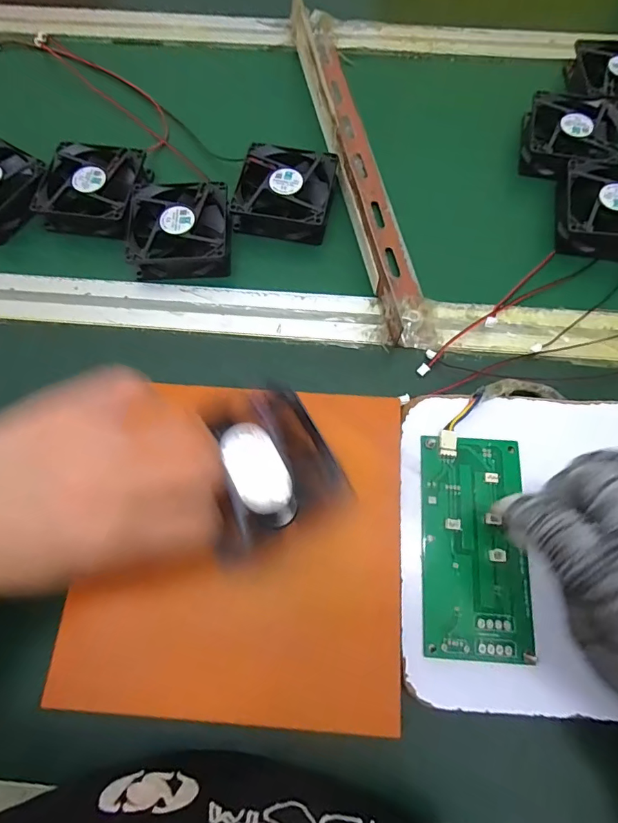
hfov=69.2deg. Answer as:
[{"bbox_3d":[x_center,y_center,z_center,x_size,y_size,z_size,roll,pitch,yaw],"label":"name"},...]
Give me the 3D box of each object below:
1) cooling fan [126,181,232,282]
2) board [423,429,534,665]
[{"bbox_3d":[-0.107,-0.153,0.378,0.080,0.026,0.086,0,69,1],"label":"cooling fan"},{"bbox_3d":[0.105,0.081,0.280,0.064,0.007,0.134,3,69,2],"label":"board"}]

